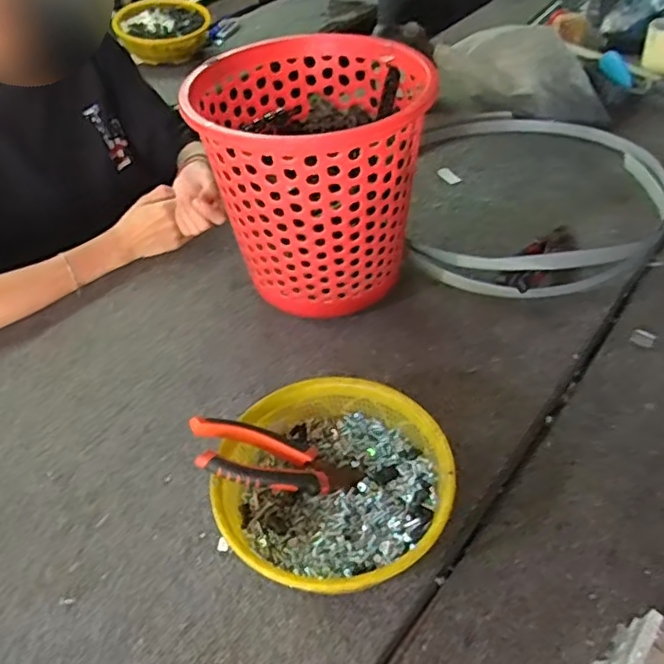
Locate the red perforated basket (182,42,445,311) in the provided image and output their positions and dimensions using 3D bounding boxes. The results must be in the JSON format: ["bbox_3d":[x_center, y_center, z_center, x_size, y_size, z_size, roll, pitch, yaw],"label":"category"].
[{"bbox_3d":[-0.013,-0.162,0.704,0.225,0.244,0.227,-3,44,3],"label":"red perforated basket"}]

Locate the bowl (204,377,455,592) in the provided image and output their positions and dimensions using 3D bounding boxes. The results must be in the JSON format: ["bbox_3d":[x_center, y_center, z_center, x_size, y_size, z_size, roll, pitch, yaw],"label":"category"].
[{"bbox_3d":[0.006,0.135,0.529,0.182,0.068,0.181,-3,44,3],"label":"bowl"}]

